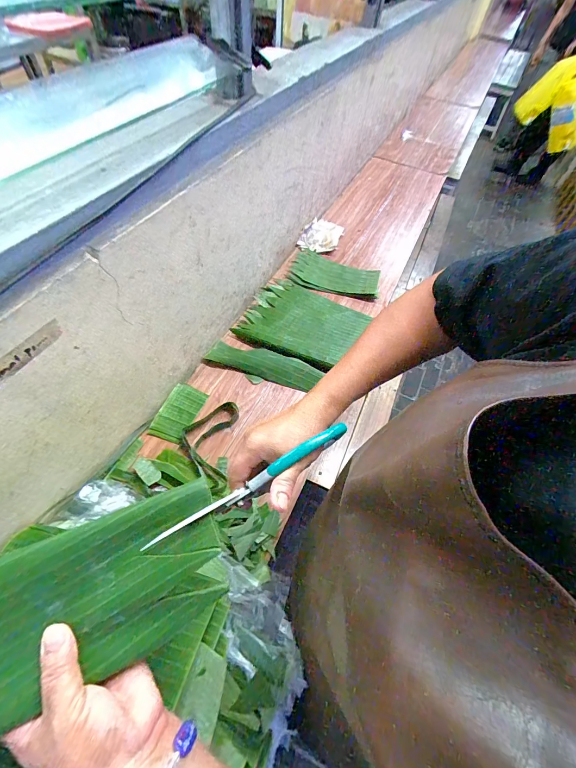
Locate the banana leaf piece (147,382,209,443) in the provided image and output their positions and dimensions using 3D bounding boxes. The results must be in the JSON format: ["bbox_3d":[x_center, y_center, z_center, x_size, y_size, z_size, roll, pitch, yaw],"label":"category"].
[{"bbox_3d":[-0.213,0.055,0.642,0.066,0.004,0.116,27,61,-6],"label":"banana leaf piece"}]

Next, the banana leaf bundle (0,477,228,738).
[{"bbox_3d":[-0.207,0.171,0.229,0.320,0.049,0.113,-13,57,-27],"label":"banana leaf bundle"}]

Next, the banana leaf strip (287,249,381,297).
[{"bbox_3d":[0.128,-0.298,0.890,0.234,0.014,0.135,16,56,6],"label":"banana leaf strip"}]

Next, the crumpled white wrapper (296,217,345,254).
[{"bbox_3d":[0.106,-0.452,0.990,0.109,0.020,0.175,23,57,11],"label":"crumpled white wrapper"}]

